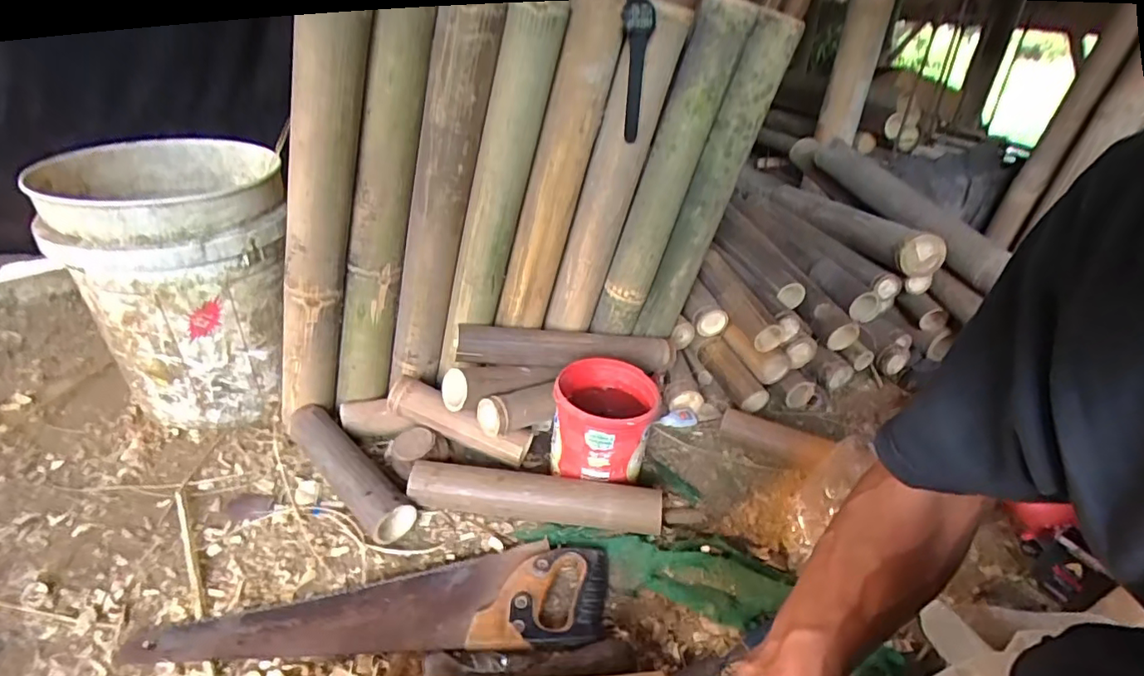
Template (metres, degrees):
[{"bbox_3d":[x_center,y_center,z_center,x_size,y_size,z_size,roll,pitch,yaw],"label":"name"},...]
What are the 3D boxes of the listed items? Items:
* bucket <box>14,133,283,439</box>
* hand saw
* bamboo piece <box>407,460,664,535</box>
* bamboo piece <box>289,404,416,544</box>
[{"bbox_3d":[-0.576,-0.075,0.854,0.260,0.381,0.290,-15,36,-28],"label":"bucket"},{"bbox_3d":[-0.209,0.292,0.625,0.492,0.032,0.121,2,31,-4],"label":"hand saw"},{"bbox_3d":[-0.047,0.211,0.735,0.328,0.058,0.050,6,31,3],"label":"bamboo piece"},{"bbox_3d":[-0.313,0.176,0.768,0.067,0.062,0.263,-24,41,-38],"label":"bamboo piece"}]

